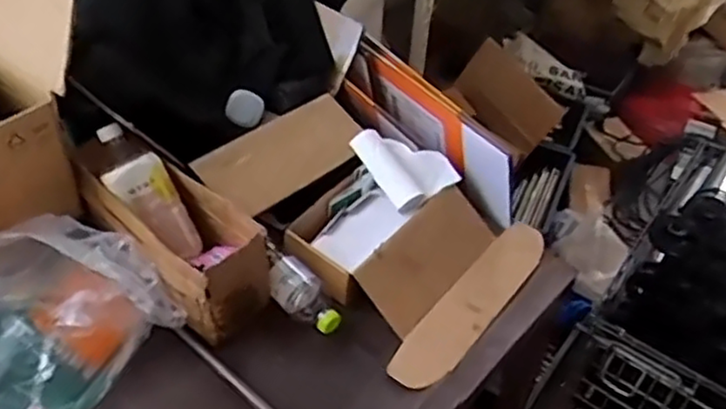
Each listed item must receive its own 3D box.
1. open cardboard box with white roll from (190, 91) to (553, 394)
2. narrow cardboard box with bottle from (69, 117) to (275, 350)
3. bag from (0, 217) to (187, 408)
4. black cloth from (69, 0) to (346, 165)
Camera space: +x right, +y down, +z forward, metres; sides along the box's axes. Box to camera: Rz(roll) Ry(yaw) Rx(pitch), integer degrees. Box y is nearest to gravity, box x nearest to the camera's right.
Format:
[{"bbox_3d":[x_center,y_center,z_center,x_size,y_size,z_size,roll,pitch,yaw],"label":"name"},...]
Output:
[{"bbox_3d":[0.028,0.012,1.050,0.440,0.132,0.339,32,50,27],"label":"open cardboard box with white roll"},{"bbox_3d":[-0.259,0.024,0.929,0.312,0.142,0.128,37,62,20],"label":"narrow cardboard box with bottle"},{"bbox_3d":[-0.370,0.135,0.824,0.177,0.176,0.244,26,48,23],"label":"bag"},{"bbox_3d":[-0.233,-0.274,1.114,0.402,0.185,0.351,-5,44,-9],"label":"black cloth"}]

